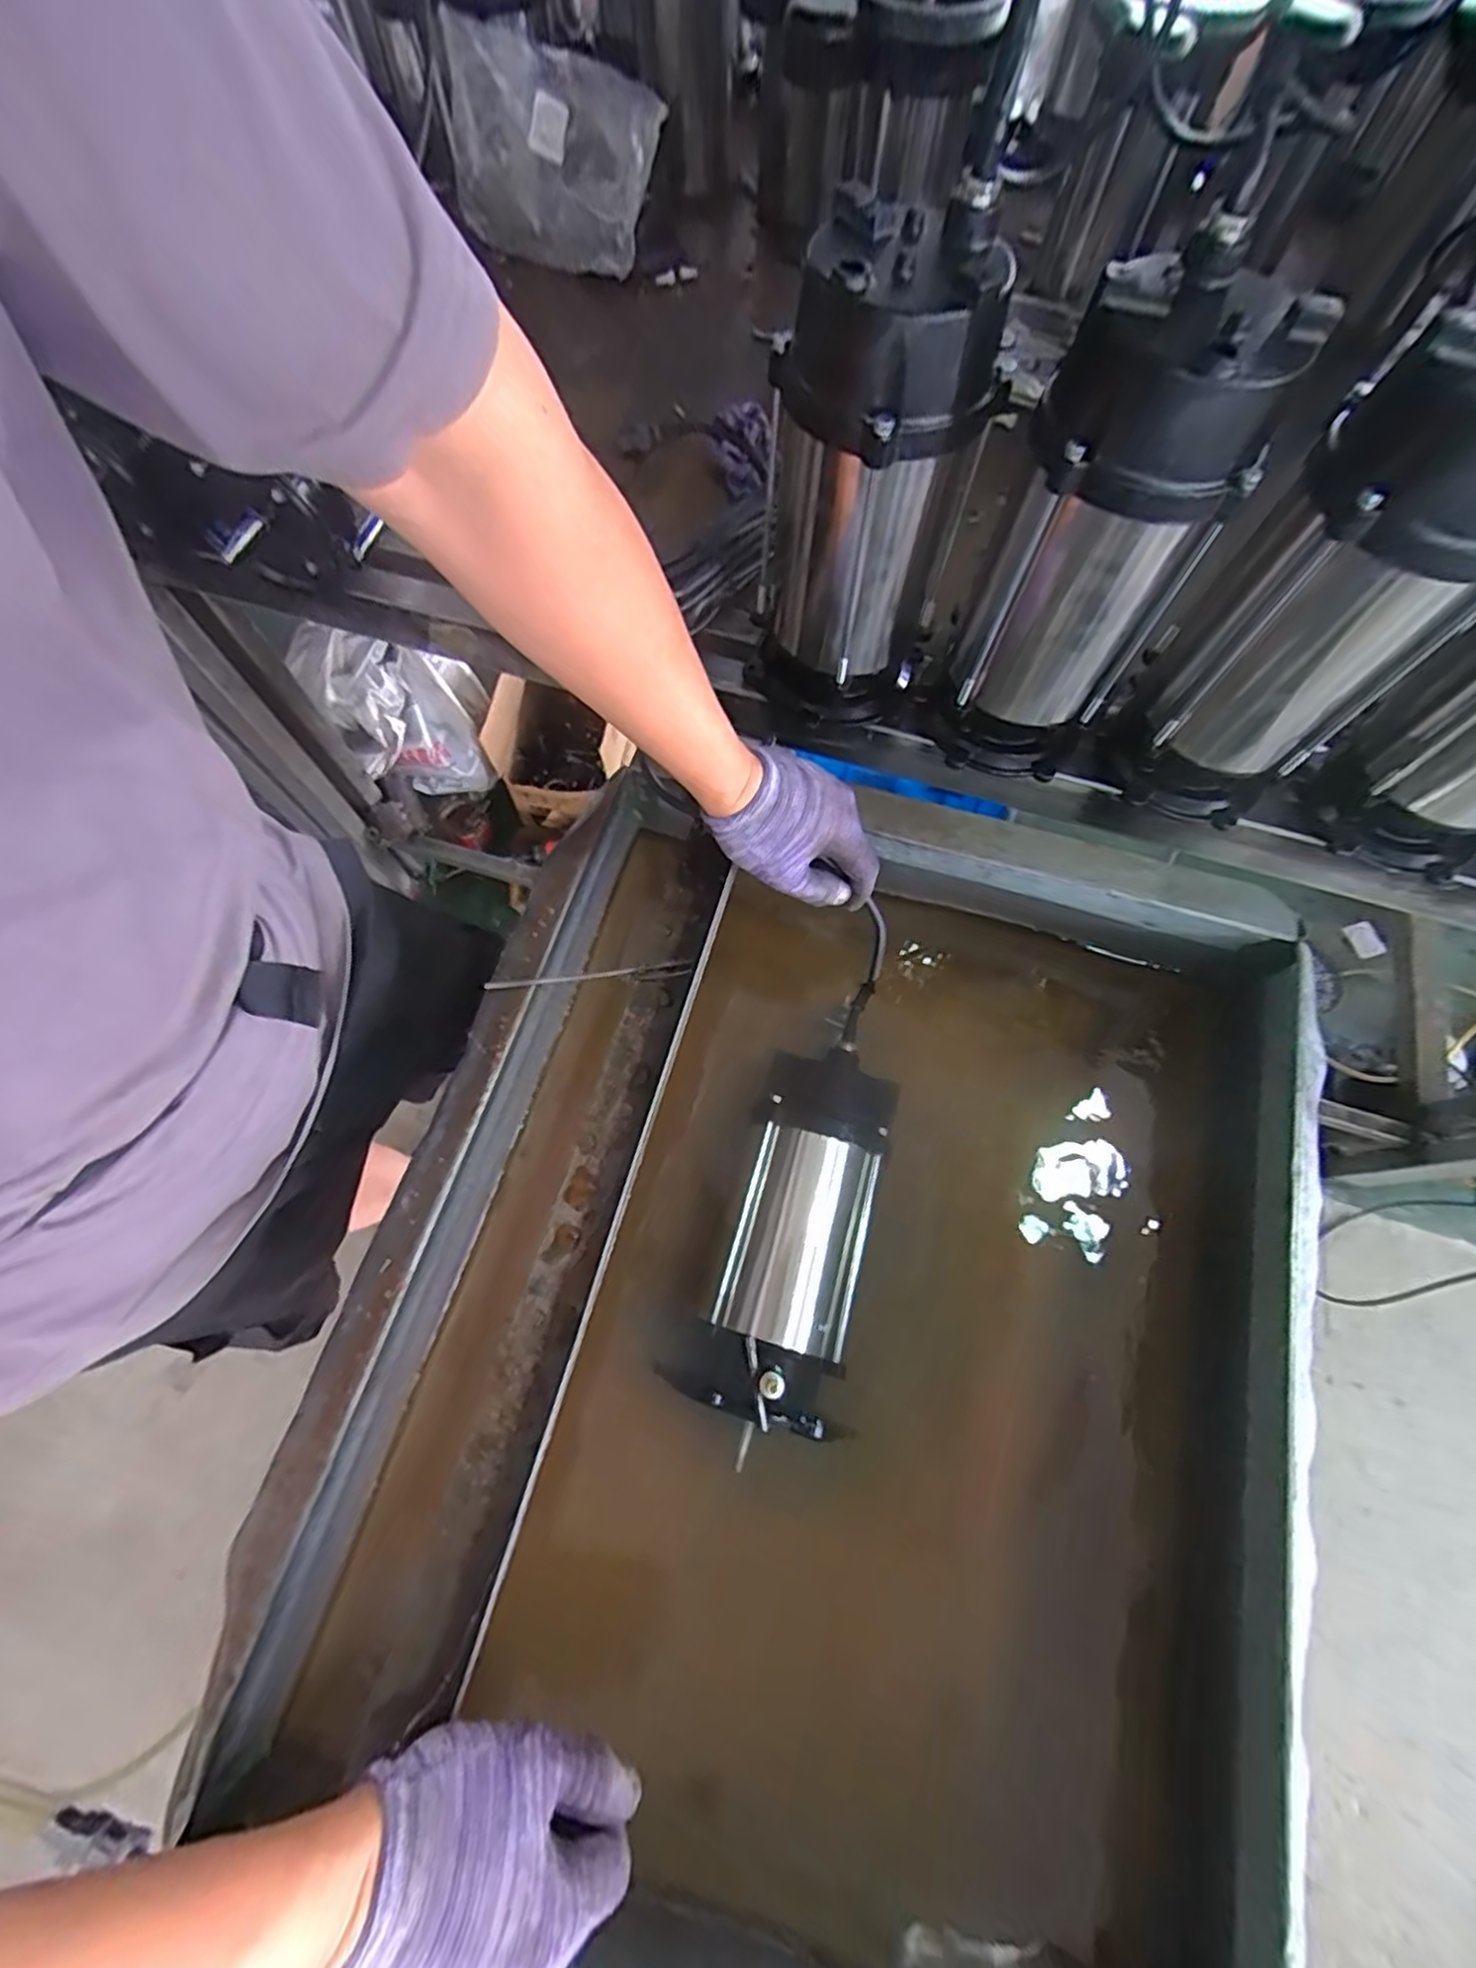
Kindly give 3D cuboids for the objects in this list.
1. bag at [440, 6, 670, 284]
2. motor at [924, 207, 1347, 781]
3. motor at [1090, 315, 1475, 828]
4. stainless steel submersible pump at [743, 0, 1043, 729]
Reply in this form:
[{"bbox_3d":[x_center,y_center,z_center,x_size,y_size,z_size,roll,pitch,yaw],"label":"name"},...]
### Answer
[{"bbox_3d":[-0.220,-0.947,0.807,0.239,0.172,0.052,27,36,4],"label":"bag"},{"bbox_3d":[0.230,-0.284,0.478,0.124,0.278,0.120,27,71,10],"label":"motor"},{"bbox_3d":[0.372,-0.239,0.460,0.125,0.278,0.114,42,74,14],"label":"motor"},{"bbox_3d":[0.084,-0.331,0.495,0.136,0.282,0.115,8,69,3],"label":"stainless steel submersible pump"}]

